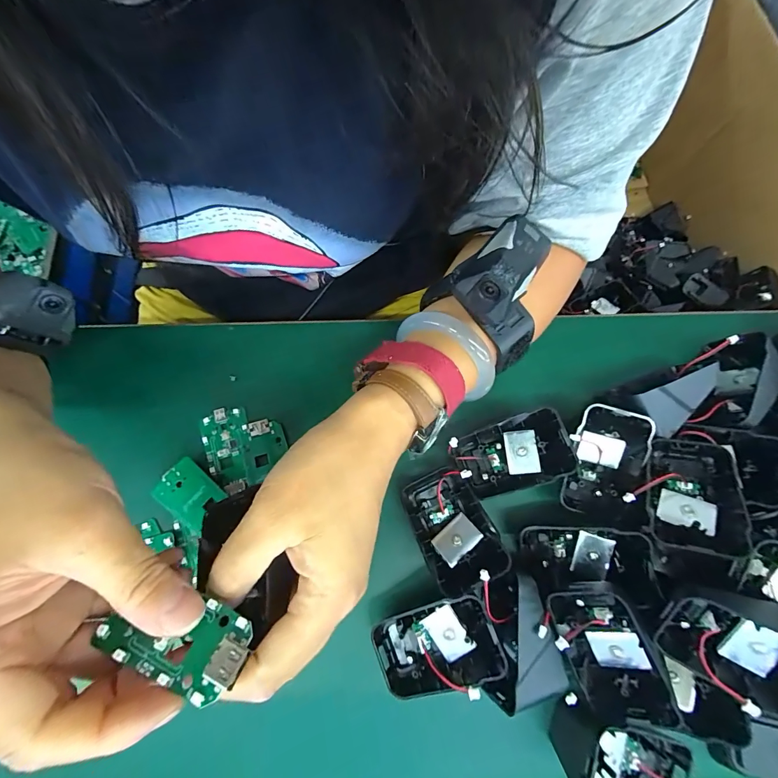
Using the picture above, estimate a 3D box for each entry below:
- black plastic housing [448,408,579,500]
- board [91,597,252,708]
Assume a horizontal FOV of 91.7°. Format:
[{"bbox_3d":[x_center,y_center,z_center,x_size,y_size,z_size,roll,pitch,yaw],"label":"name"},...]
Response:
[{"bbox_3d":[0.079,0.043,0.248,0.075,0.014,0.046,-25,57,23],"label":"black plastic housing"},{"bbox_3d":[-0.084,0.096,0.147,0.061,0.004,0.028,10,49,16],"label":"board"}]

